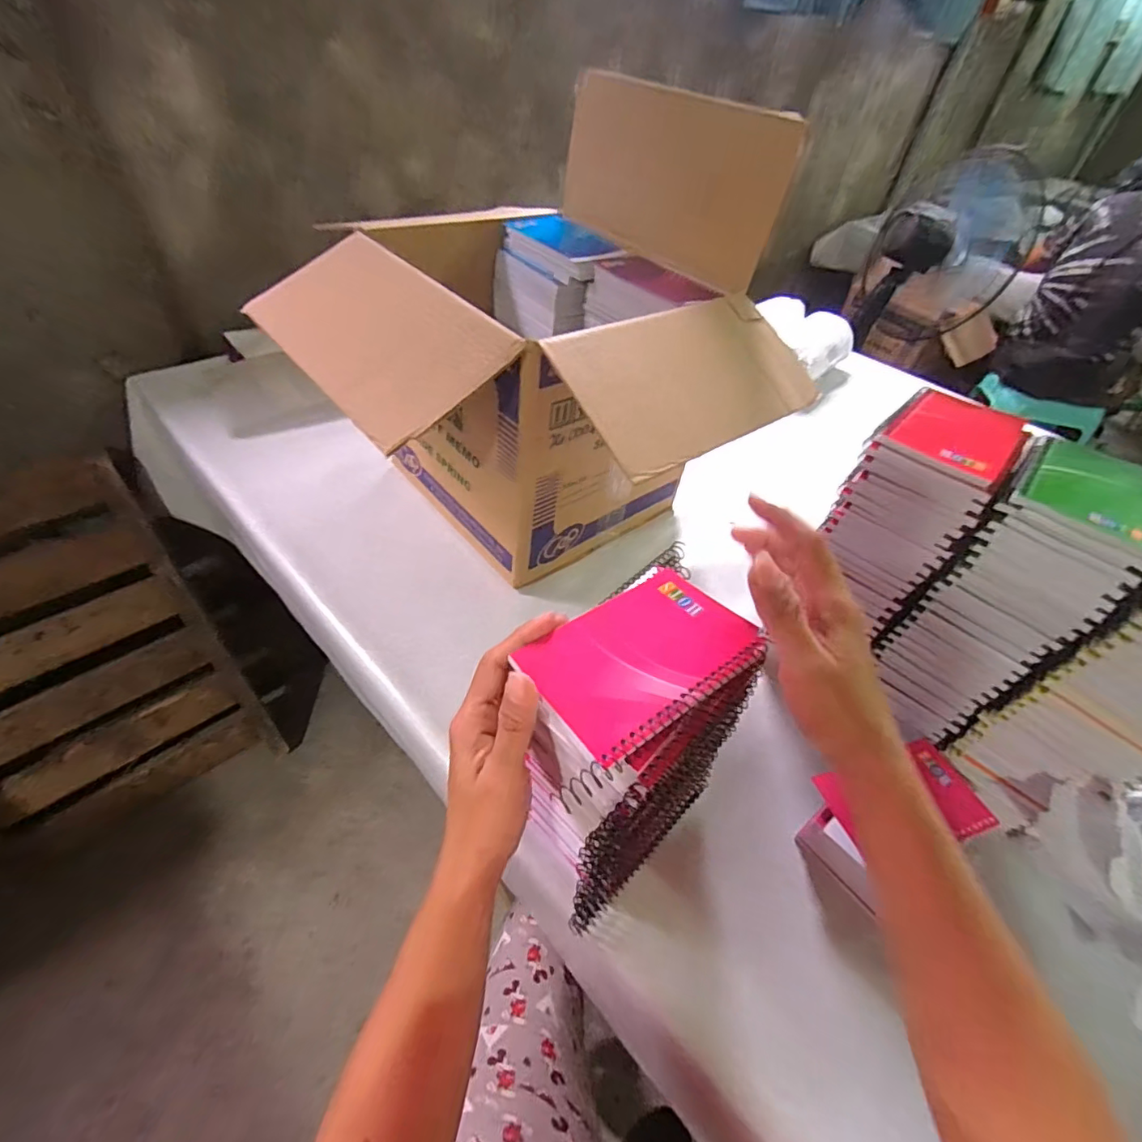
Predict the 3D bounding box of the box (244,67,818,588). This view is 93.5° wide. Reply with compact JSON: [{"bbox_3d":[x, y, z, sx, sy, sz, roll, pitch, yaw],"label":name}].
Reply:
[{"bbox_3d":[-0.033,-0.211,0.577,0.429,0.384,0.434,-30,56,-30],"label":"box"}]

